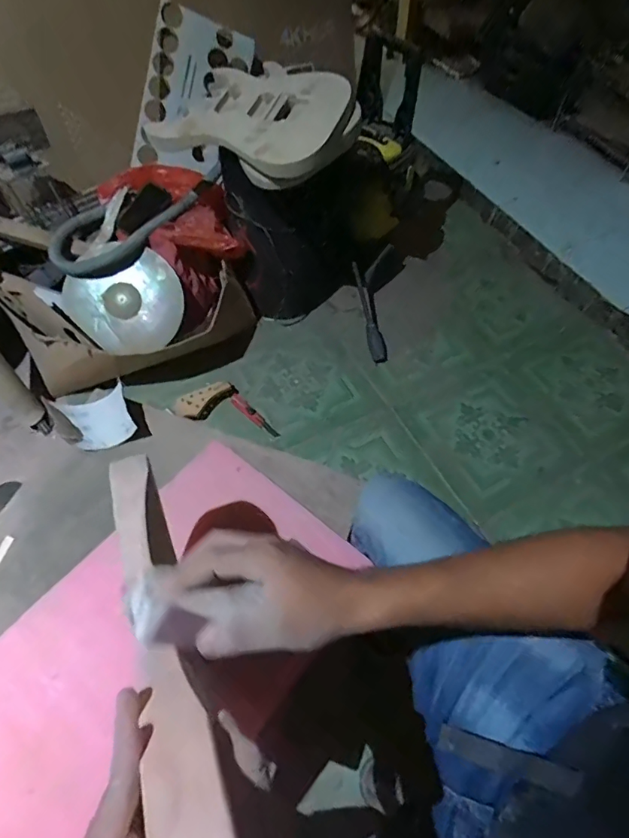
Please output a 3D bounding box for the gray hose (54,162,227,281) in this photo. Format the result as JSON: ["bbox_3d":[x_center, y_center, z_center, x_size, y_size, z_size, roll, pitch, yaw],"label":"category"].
[{"bbox_3d":[-0.490,-0.556,1.271,0.275,0.071,0.511,23,56,15],"label":"gray hose"}]

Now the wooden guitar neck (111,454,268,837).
[{"bbox_3d":[-0.112,0.126,0.335,0.044,0.030,0.369,-23,31,-17],"label":"wooden guitar neck"}]

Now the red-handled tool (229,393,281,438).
[{"bbox_3d":[-0.164,-0.009,1.303,0.176,0.021,0.034,37,62,19],"label":"red-handled tool"}]

